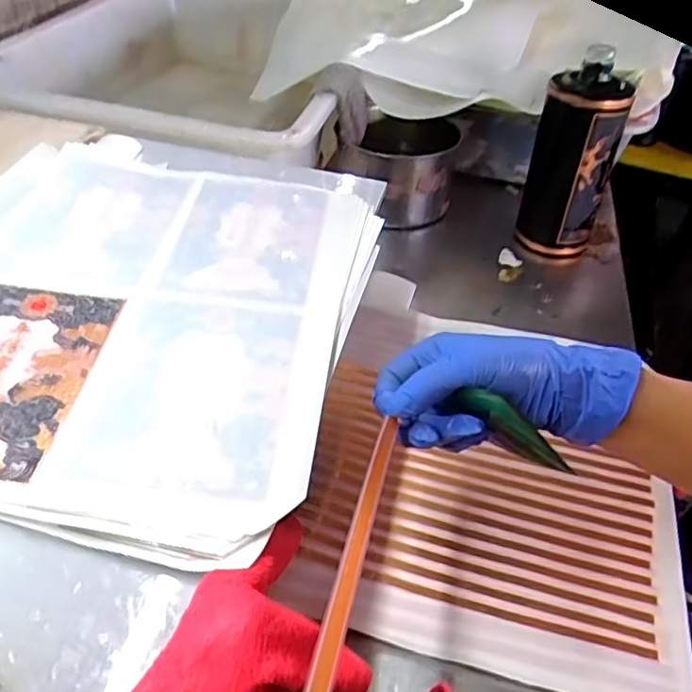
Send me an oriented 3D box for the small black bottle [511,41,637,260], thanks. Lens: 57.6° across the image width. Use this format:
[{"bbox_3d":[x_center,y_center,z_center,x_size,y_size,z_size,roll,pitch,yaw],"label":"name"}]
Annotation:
[{"bbox_3d":[0.227,-0.182,0.632,0.078,0.184,0.070,18,46,17],"label":"small black bottle"}]

